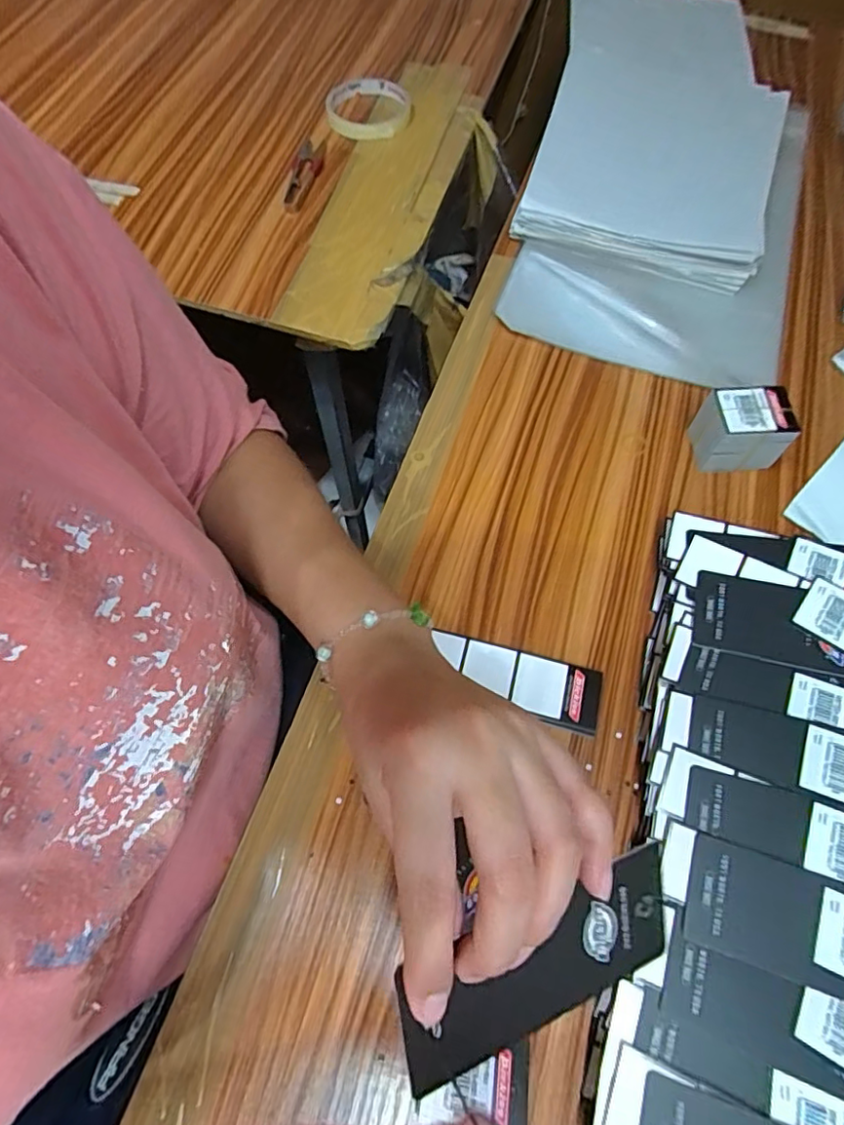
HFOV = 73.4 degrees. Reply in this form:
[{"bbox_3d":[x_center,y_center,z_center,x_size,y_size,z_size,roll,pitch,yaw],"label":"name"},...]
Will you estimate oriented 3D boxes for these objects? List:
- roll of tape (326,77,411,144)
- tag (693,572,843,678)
[{"bbox_3d":[-0.054,-0.462,0.576,0.079,0.019,0.076,12,66,4],"label":"roll of tape"},{"bbox_3d":[0.219,0.036,0.333,0.108,0.004,0.053,11,68,12],"label":"tag"}]

